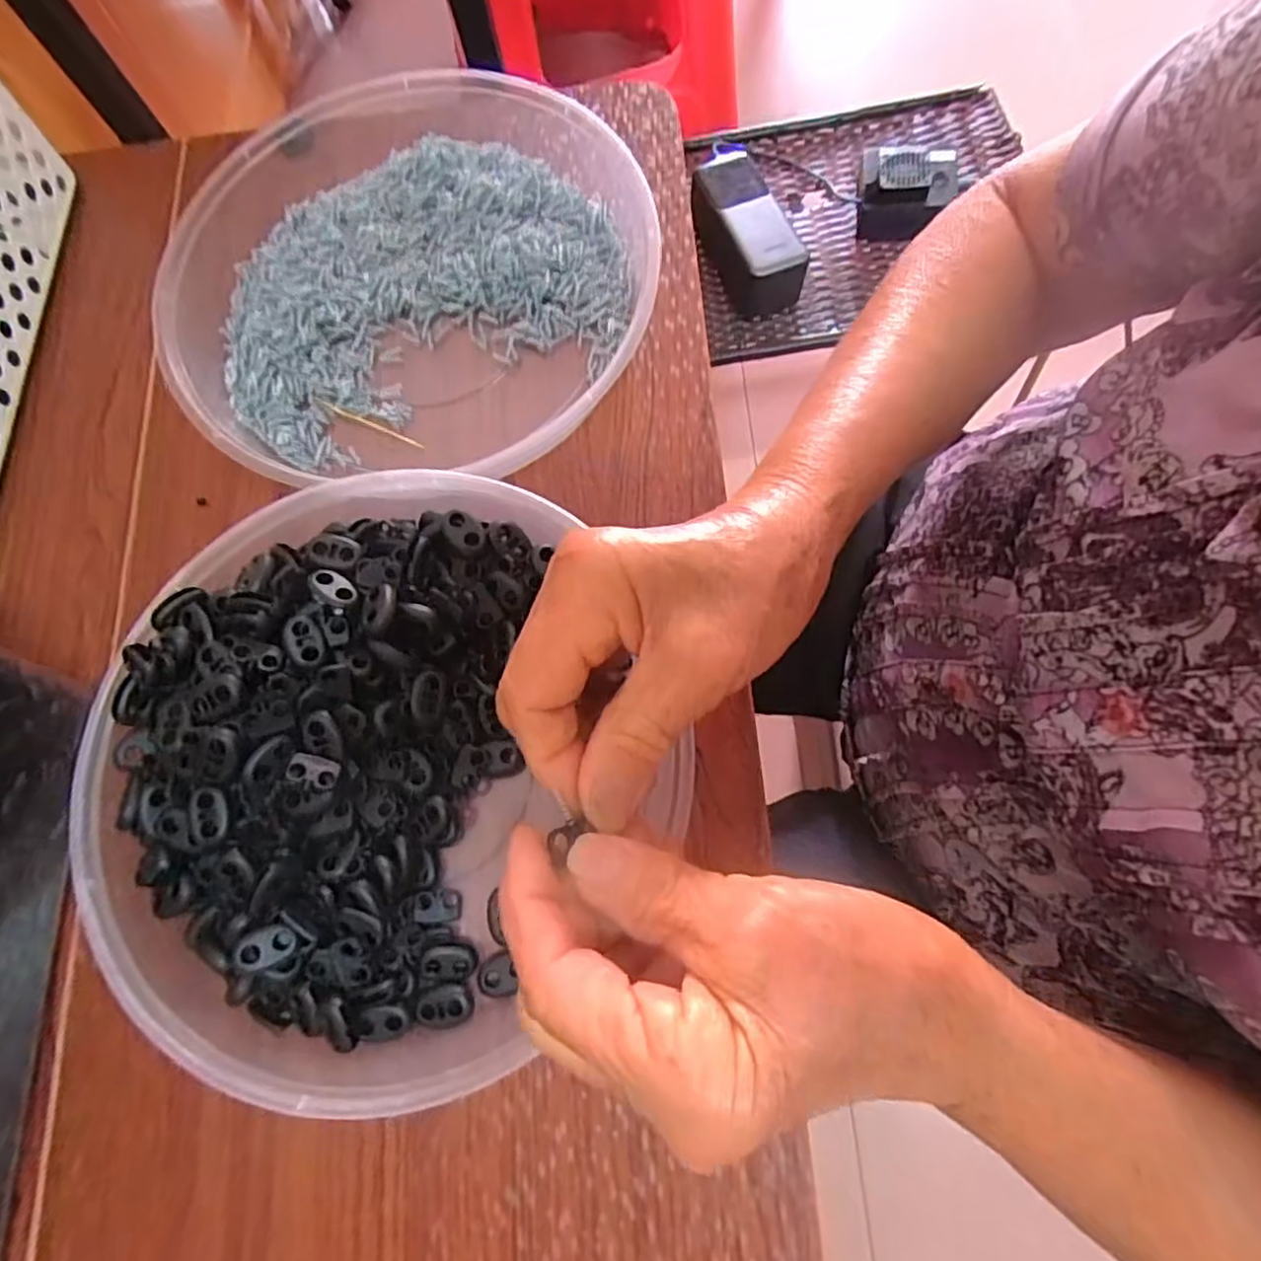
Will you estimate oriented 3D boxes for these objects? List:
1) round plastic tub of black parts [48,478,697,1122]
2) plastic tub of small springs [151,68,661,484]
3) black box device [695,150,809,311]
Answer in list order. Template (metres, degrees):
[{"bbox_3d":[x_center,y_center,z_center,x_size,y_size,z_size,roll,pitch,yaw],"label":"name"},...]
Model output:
[{"bbox_3d":[-0.100,0.049,0.260,0.202,0.051,0.218,-1,74,3],"label":"round plastic tub of black parts"},{"bbox_3d":[-0.108,-0.176,0.333,0.228,0.043,0.226,0,75,0],"label":"plastic tub of small springs"},{"bbox_3d":[0.097,-0.348,0.584,0.065,0.057,0.143,-21,74,-2],"label":"black box device"}]

